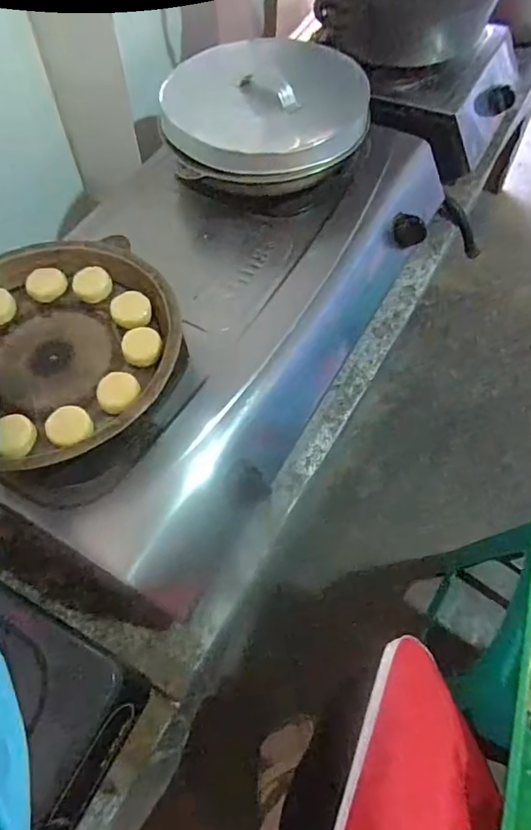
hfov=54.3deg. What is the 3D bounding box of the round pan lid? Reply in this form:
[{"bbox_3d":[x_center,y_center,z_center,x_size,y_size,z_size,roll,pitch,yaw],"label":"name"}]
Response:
[{"bbox_3d":[-0.006,-0.386,0.645,0.246,0.050,0.210,-21,64,-11],"label":"round pan lid"}]

